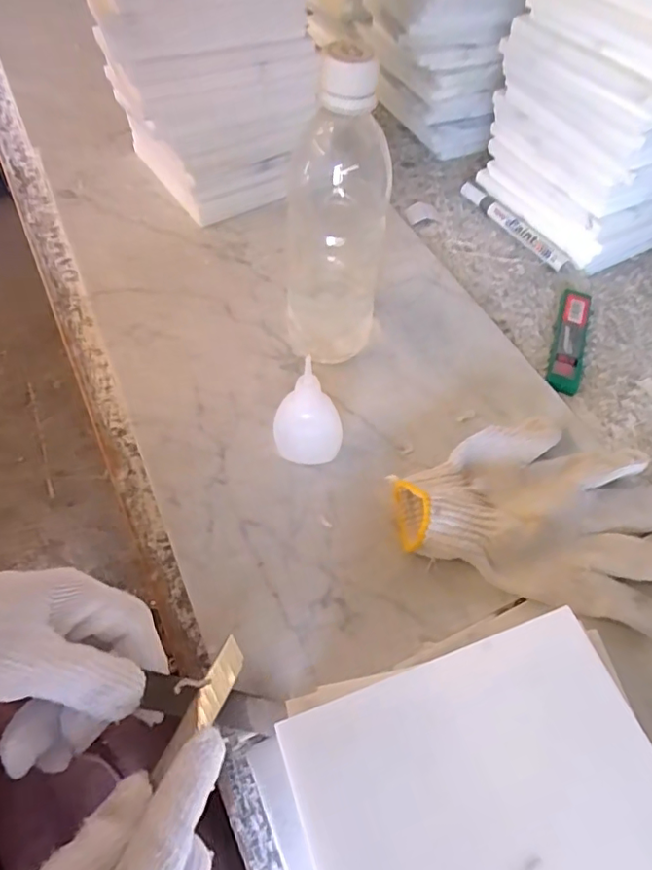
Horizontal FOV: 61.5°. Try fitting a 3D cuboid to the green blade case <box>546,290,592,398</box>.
[{"bbox_3d":[0.205,-0.081,0.461,0.024,0.012,0.112,18,57,8],"label":"green blade case"}]

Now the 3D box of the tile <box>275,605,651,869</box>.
[{"bbox_3d":[0.075,0.167,0.220,0.151,0.008,0.150,-15,59,-13],"label":"tile"}]

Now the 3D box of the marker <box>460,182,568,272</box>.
[{"bbox_3d":[0.181,-0.206,0.539,0.010,0.016,0.141,-26,62,-19],"label":"marker"}]

